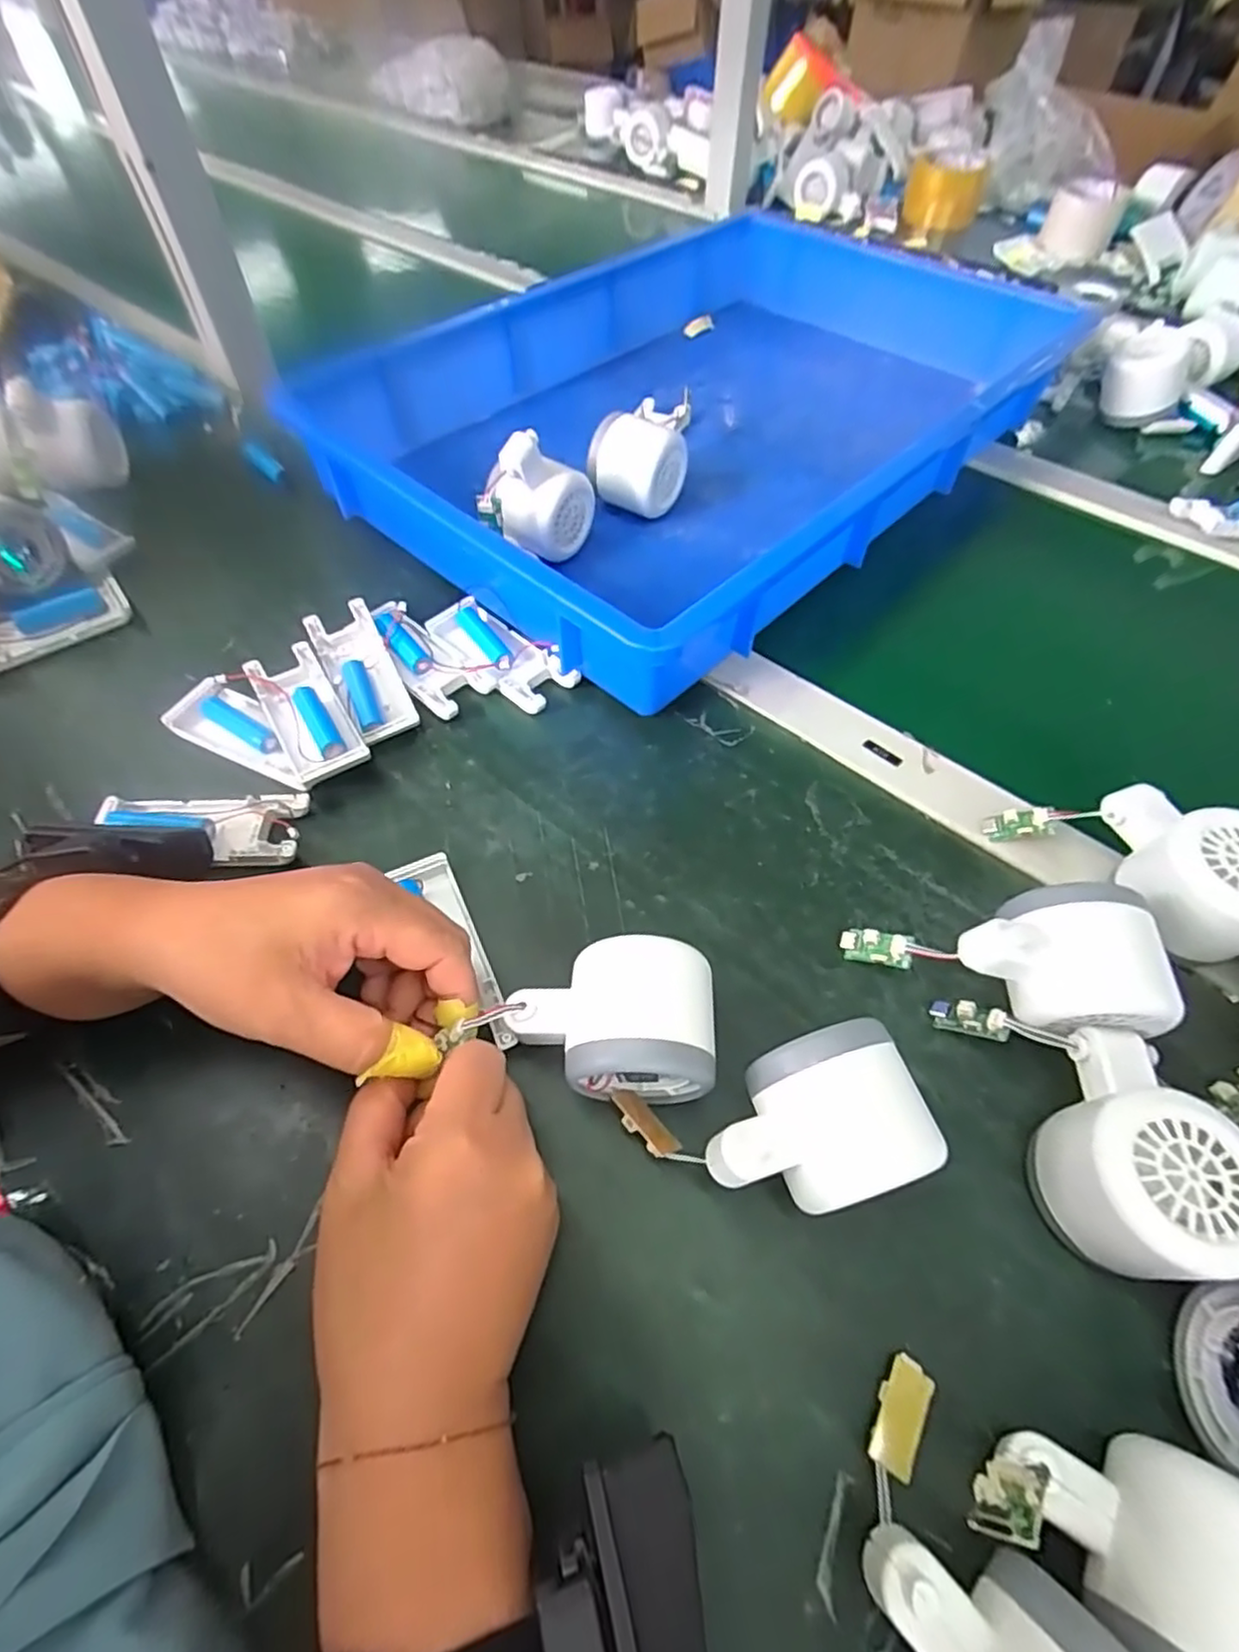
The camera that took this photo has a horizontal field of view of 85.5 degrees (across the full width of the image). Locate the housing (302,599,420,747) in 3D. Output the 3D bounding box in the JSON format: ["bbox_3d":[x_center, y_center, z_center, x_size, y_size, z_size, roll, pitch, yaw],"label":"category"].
[{"bbox_3d":[-0.154,-0.092,0.407,0.038,0.025,0.100,-26,61,-16],"label":"housing"}]

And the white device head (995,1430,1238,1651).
[{"bbox_3d":[0.153,0.208,0.191,0.076,0.055,0.055,29,61,17],"label":"white device head"}]

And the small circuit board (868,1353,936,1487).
[{"bbox_3d":[0.096,0.200,0.228,0.015,0.004,0.032,27,52,15],"label":"small circuit board"}]

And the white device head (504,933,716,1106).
[{"bbox_3d":[-0.003,0.078,0.273,0.080,0.047,0.055,0,59,3],"label":"white device head"}]

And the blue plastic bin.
[{"bbox_3d":[0.072,-0.330,0.510,0.355,0.083,0.528,38,65,22],"label":"blue plastic bin"}]

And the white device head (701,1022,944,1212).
[{"bbox_3d":[0.071,0.115,0.253,0.078,0.052,0.054,-16,59,-10],"label":"white device head"}]

